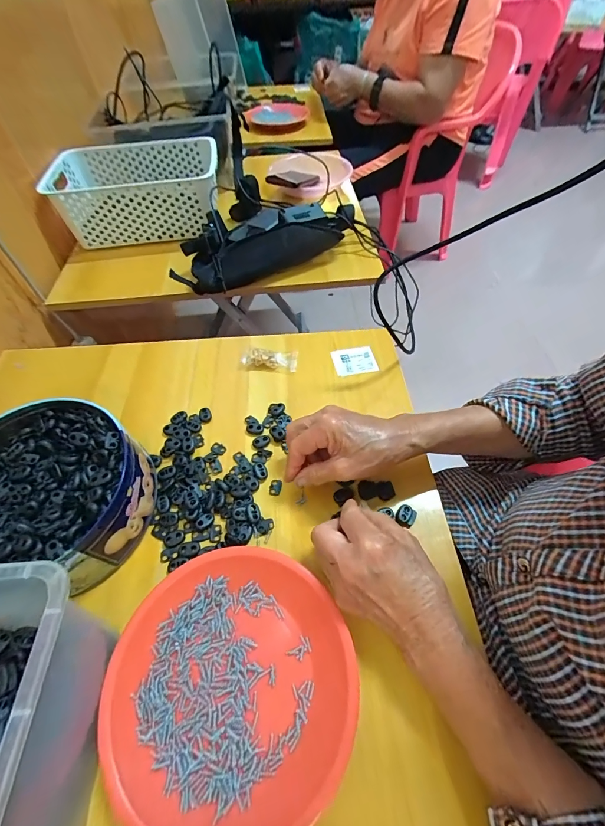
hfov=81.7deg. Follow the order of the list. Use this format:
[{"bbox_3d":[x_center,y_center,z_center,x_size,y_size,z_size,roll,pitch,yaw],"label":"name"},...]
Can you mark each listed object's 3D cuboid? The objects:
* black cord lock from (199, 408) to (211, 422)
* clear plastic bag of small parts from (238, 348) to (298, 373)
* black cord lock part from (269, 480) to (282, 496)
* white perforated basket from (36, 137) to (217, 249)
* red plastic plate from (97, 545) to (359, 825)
[{"bbox_3d":[-0.126,0.004,0.456,0.014,0.012,0.018,-21,56,-13],"label":"black cord lock"},{"bbox_3d":[-0.050,-0.080,0.504,0.085,0.019,0.038,4,54,6],"label":"clear plastic bag of small parts"},{"bbox_3d":[-0.031,0.085,0.397,0.013,0.004,0.019,3,54,5],"label":"black cord lock part"},{"bbox_3d":[-0.329,-0.455,0.720,0.306,0.104,0.224,-9,54,-4],"label":"white perforated basket"},{"bbox_3d":[-0.058,0.215,0.284,0.184,0.026,0.196,-1,54,2],"label":"red plastic plate"}]

